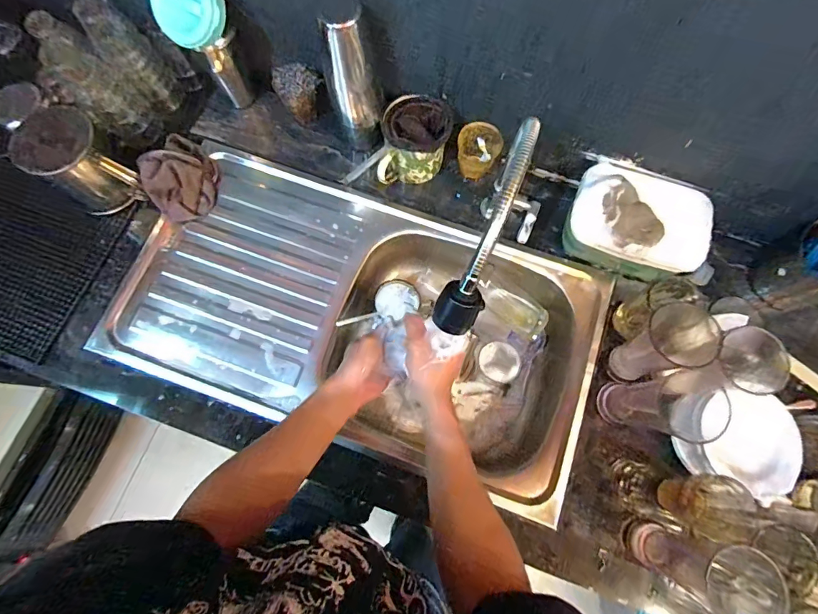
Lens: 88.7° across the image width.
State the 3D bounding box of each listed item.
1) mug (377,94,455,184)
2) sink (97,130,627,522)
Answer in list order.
[{"bbox_3d":[0.011,-0.265,0.693,0.110,0.090,0.121,5,74,2],"label":"mug"},{"bbox_3d":[-0.077,0.019,0.720,0.742,0.131,0.408,19,75,5],"label":"sink"}]

